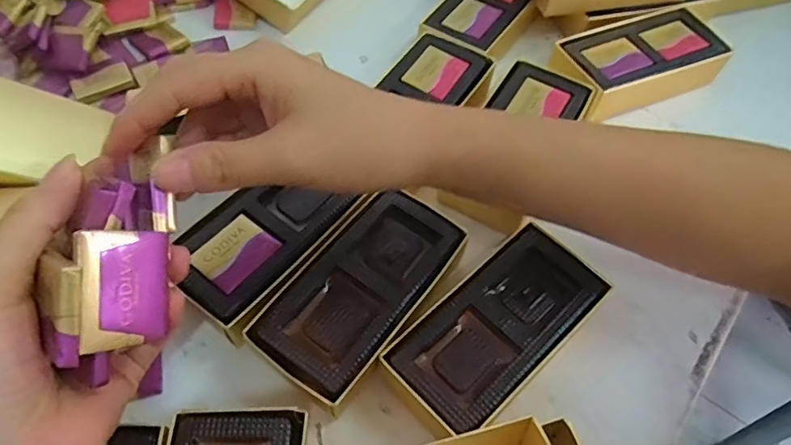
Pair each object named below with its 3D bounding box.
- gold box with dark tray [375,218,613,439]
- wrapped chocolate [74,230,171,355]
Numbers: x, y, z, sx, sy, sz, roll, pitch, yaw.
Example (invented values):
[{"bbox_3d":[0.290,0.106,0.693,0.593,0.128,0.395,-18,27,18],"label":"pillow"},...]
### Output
[{"bbox_3d":[0.049,0.056,0.284,0.117,0.031,0.056,-38,66,-23],"label":"gold box with dark tray"},{"bbox_3d":[-0.092,0.023,0.189,0.004,0.032,0.039,-2,87,31],"label":"wrapped chocolate"}]

